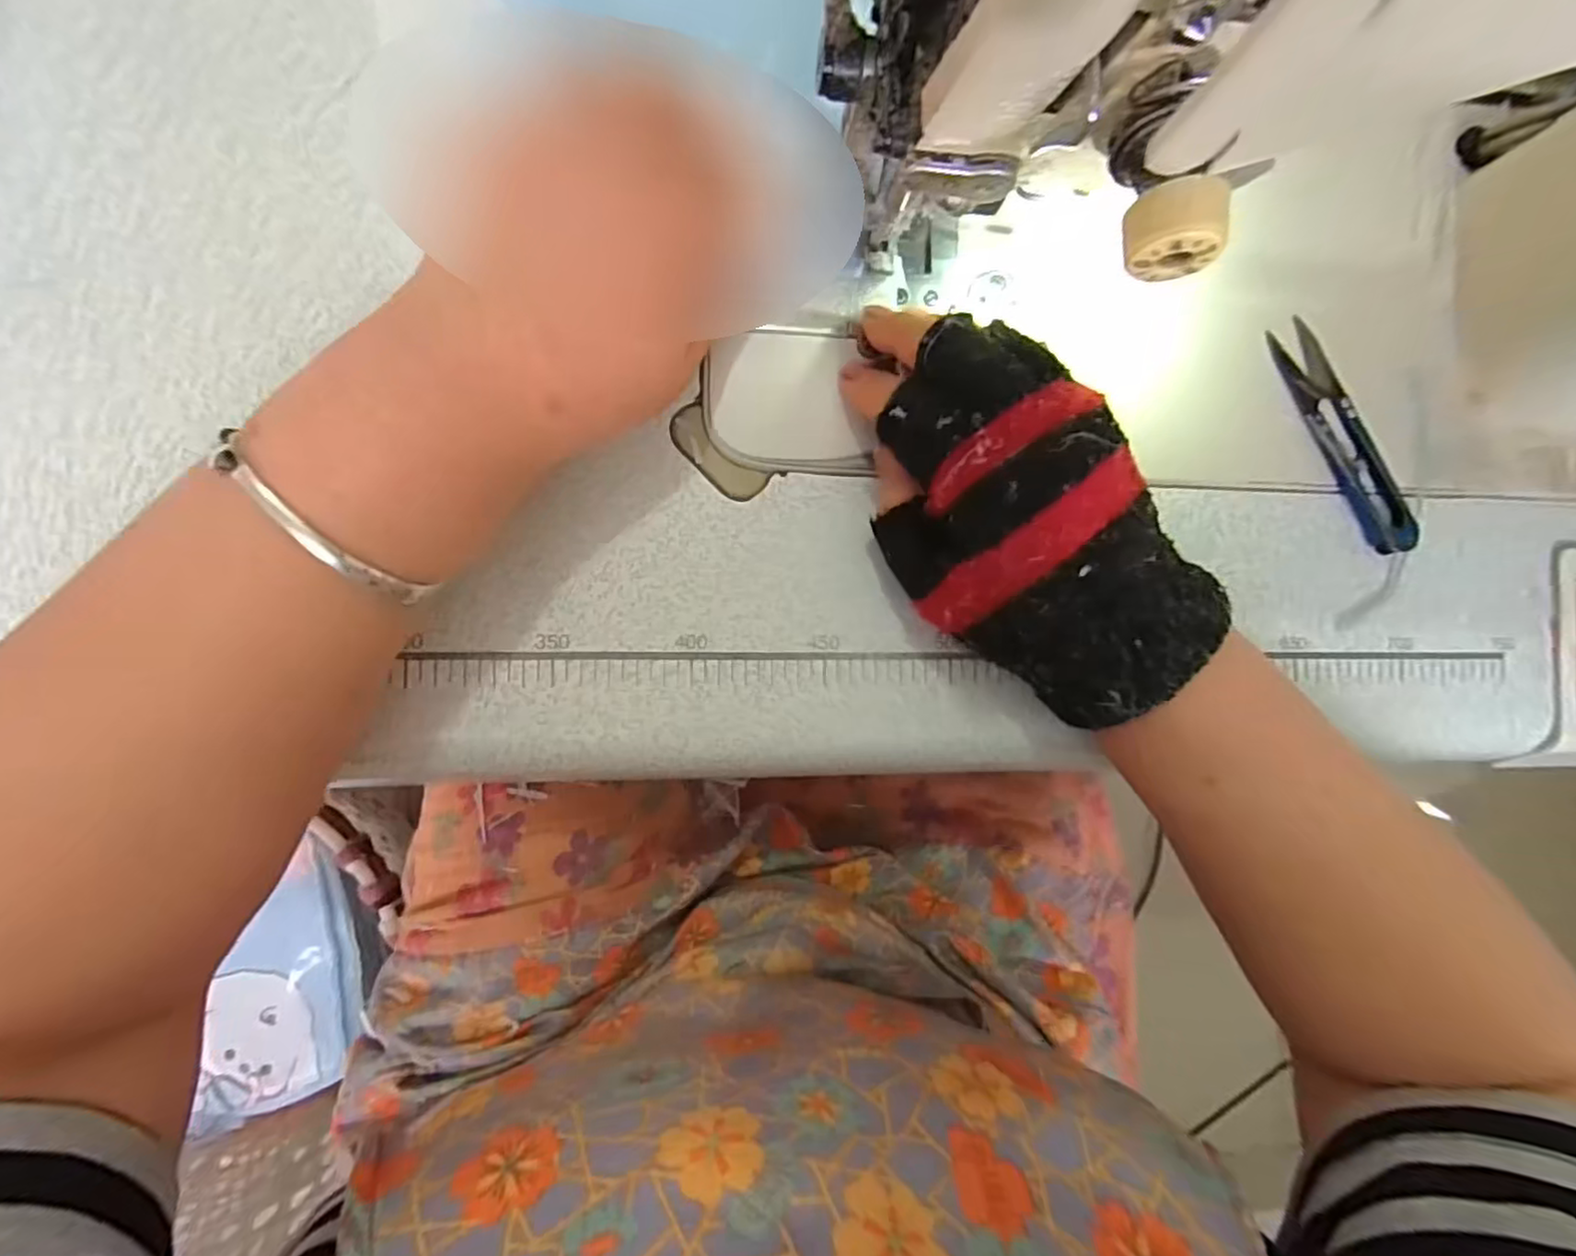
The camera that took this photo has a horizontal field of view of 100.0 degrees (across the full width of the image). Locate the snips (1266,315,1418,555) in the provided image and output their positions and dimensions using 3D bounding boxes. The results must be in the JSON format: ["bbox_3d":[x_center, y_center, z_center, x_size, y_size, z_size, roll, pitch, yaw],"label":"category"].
[{"bbox_3d":[0.234,-0.080,0.276,0.024,0.009,0.103,-29,93,-7],"label":"snips"}]

